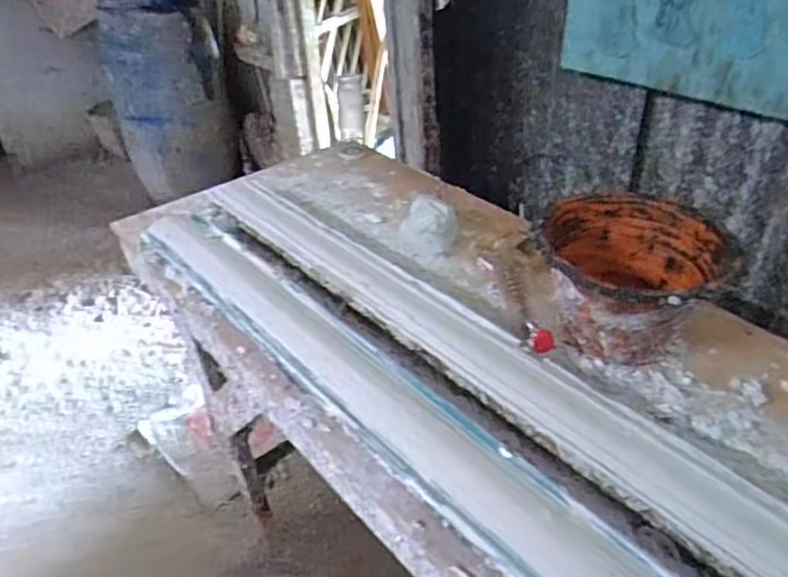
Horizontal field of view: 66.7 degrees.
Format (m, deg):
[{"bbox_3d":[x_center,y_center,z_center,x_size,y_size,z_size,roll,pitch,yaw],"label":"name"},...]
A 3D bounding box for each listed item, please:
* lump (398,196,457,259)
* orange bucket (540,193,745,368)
[{"bbox_3d":[0.062,-0.115,1.097,0.105,0.058,0.128,-3,36,1],"label":"lump"},{"bbox_3d":[0.331,-0.002,0.852,0.232,0.182,0.264,11,39,19],"label":"orange bucket"}]

